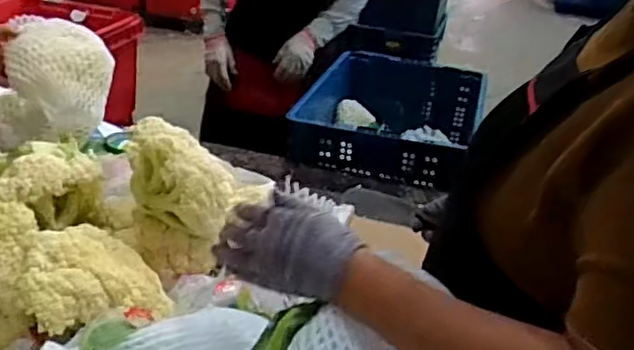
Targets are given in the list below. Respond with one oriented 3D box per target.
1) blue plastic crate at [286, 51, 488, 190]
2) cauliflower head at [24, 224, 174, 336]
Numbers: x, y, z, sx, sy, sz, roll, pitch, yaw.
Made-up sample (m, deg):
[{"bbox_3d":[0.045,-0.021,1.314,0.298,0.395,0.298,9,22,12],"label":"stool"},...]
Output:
[{"bbox_3d":[0.171,-0.133,1.660,0.377,0.186,0.639,14,28,16],"label":"blue plastic crate"},{"bbox_3d":[-0.250,0.125,0.751,0.159,0.087,0.151,-4,28,-19],"label":"cauliflower head"}]

